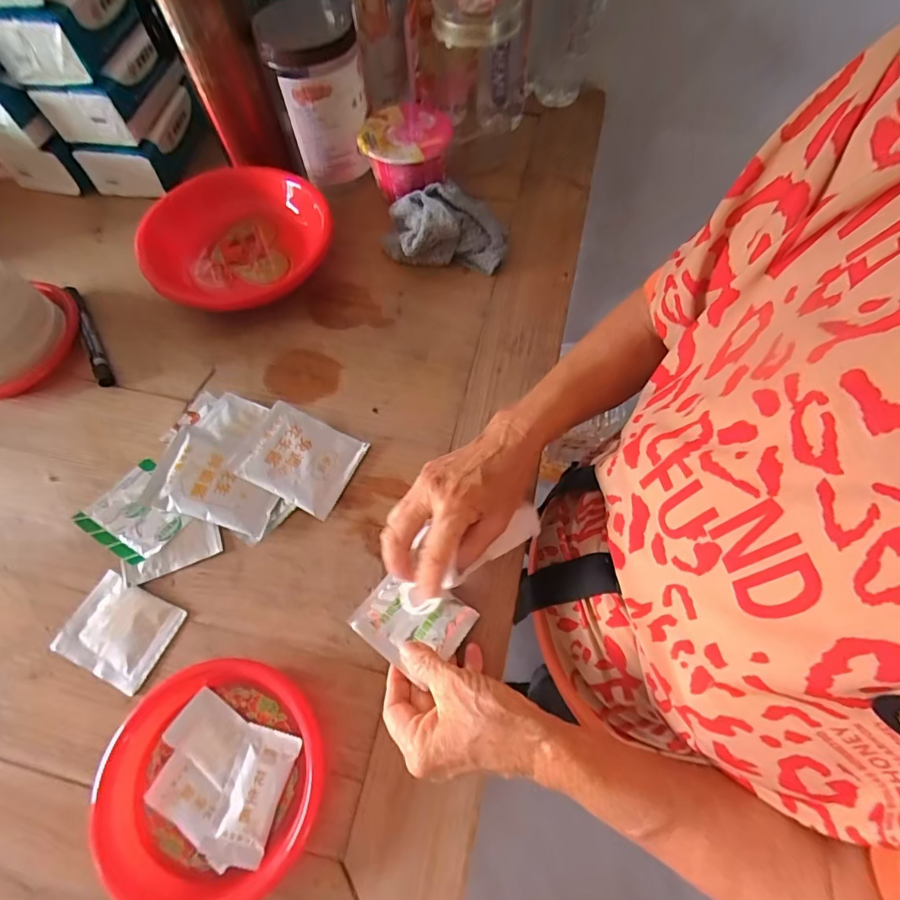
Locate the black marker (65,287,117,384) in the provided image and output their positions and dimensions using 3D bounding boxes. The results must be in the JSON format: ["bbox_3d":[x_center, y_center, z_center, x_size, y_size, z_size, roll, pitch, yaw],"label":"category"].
[{"bbox_3d":[-0.363,-0.115,0.474,0.014,0.016,0.134,-30,69,-12],"label":"black marker"}]

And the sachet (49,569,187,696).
[{"bbox_3d":[-0.255,0.139,0.363,0.079,0.007,0.063,23,68,10],"label":"sachet"}]

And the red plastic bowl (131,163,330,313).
[{"bbox_3d":[-0.224,-0.226,0.503,0.171,0.054,0.171,0,66,0],"label":"red plastic bowl"}]

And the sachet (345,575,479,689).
[{"bbox_3d":[-0.028,0.128,0.359,0.078,0.022,0.065,35,71,15],"label":"sachet"}]

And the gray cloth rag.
[{"bbox_3d":[-0.006,-0.246,0.510,0.131,0.052,0.100,1,66,1],"label":"gray cloth rag"}]

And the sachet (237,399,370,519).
[{"bbox_3d":[-0.130,0.007,0.417,0.090,0.018,0.078,23,68,10],"label":"sachet"}]

